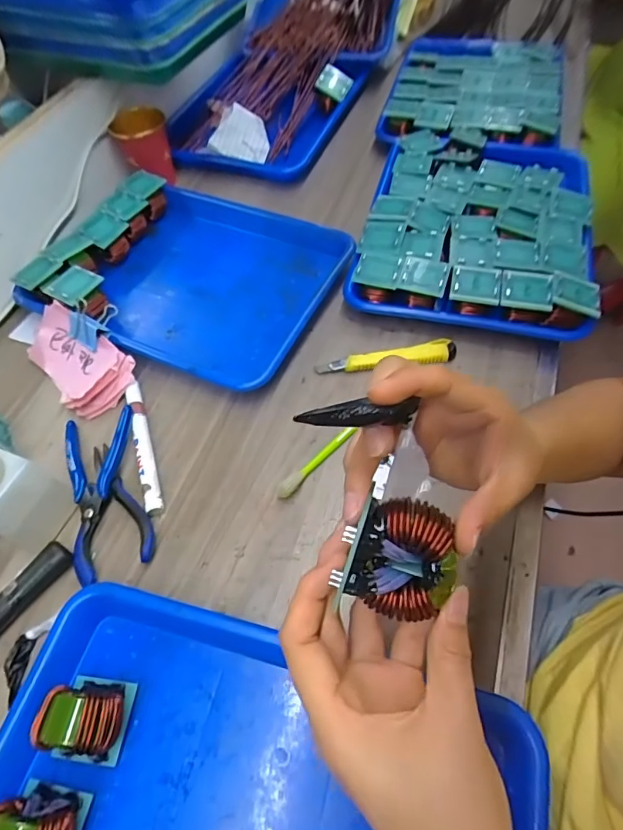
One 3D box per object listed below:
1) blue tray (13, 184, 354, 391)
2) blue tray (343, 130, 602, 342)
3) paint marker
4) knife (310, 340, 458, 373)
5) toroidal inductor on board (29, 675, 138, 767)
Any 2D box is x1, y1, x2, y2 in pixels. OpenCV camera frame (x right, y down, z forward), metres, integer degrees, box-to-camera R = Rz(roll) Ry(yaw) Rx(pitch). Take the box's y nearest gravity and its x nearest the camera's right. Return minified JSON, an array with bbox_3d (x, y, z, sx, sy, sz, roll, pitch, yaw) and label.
[{"bbox_3d":[-0.118,-0.157,0.525,0.279,0.041,0.251,22,62,16],"label":"blue tray"},{"bbox_3d":[0.190,-0.227,0.533,0.240,0.046,0.324,12,59,11],"label":"blue tray"},{"bbox_3d":[-0.153,0.027,0.426,0.016,0.013,0.135,-19,58,-8],"label":"paint marker"},{"bbox_3d":[0.075,-0.054,0.464,0.138,0.021,0.021,-9,58,-2],"label":"knife"},{"bbox_3d":[-0.144,0.194,0.299,0.045,0.047,0.046,5,58,7],"label":"toroidal inductor on board"}]

